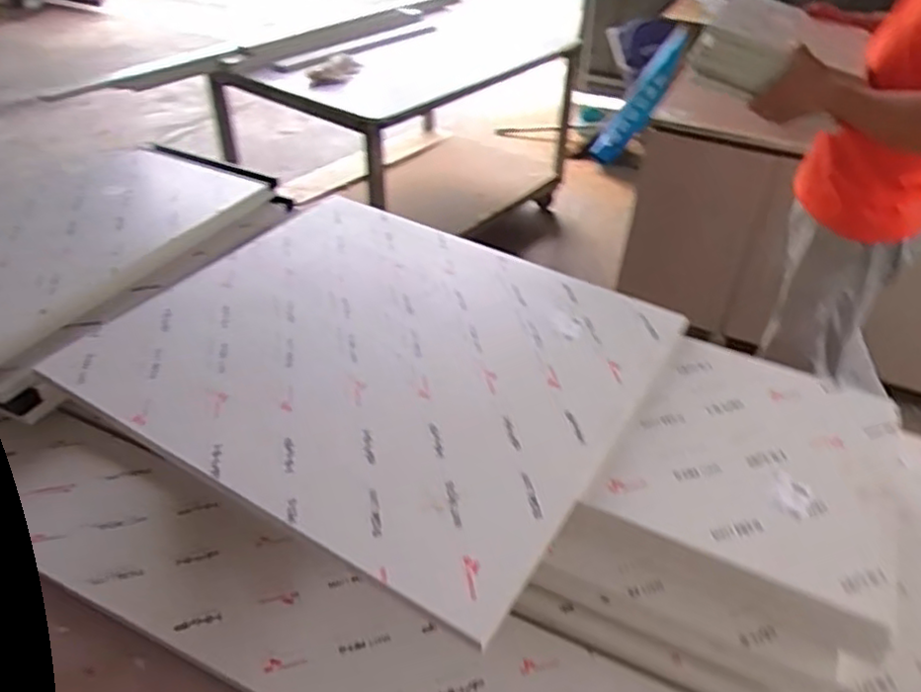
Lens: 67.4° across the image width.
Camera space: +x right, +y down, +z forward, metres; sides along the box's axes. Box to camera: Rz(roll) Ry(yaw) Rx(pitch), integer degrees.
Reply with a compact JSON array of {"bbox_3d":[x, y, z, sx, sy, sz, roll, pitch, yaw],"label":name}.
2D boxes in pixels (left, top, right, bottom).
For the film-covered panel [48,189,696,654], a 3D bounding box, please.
[{"bbox_3d":[-0.088,0.006,0.833,0.563,0.017,0.508,25,47,19],"label":"film-covered panel"}]

